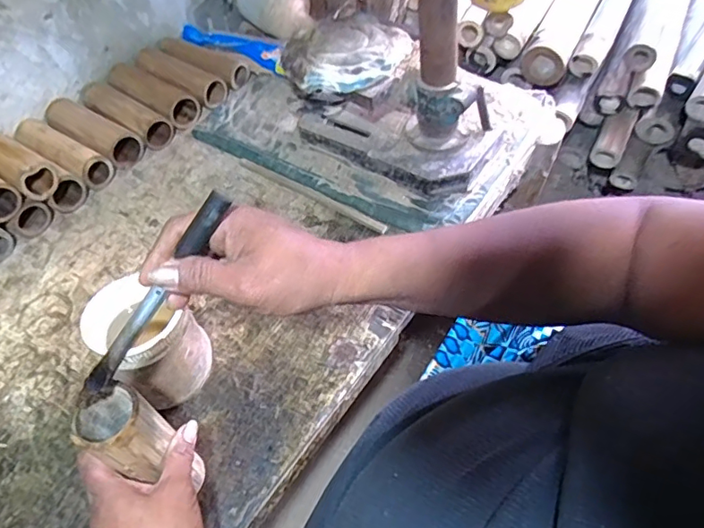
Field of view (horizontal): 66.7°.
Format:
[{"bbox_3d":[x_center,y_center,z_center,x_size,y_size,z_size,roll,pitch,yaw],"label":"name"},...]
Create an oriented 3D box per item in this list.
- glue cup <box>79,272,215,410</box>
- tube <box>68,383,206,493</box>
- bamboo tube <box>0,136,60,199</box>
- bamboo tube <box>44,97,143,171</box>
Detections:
[{"bbox_3d":[-0.213,0.087,0.570,0.103,0.125,0.099,-2,54,3],"label":"glue cup"},{"bbox_3d":[-0.181,0.163,0.473,0.053,0.169,0.050,18,58,17],"label":"tube"},{"bbox_3d":[-0.491,-0.148,0.753,0.185,0.058,0.055,30,62,23],"label":"bamboo tube"},{"bbox_3d":[-0.416,-0.212,0.853,0.177,0.053,0.061,29,62,23],"label":"bamboo tube"}]

